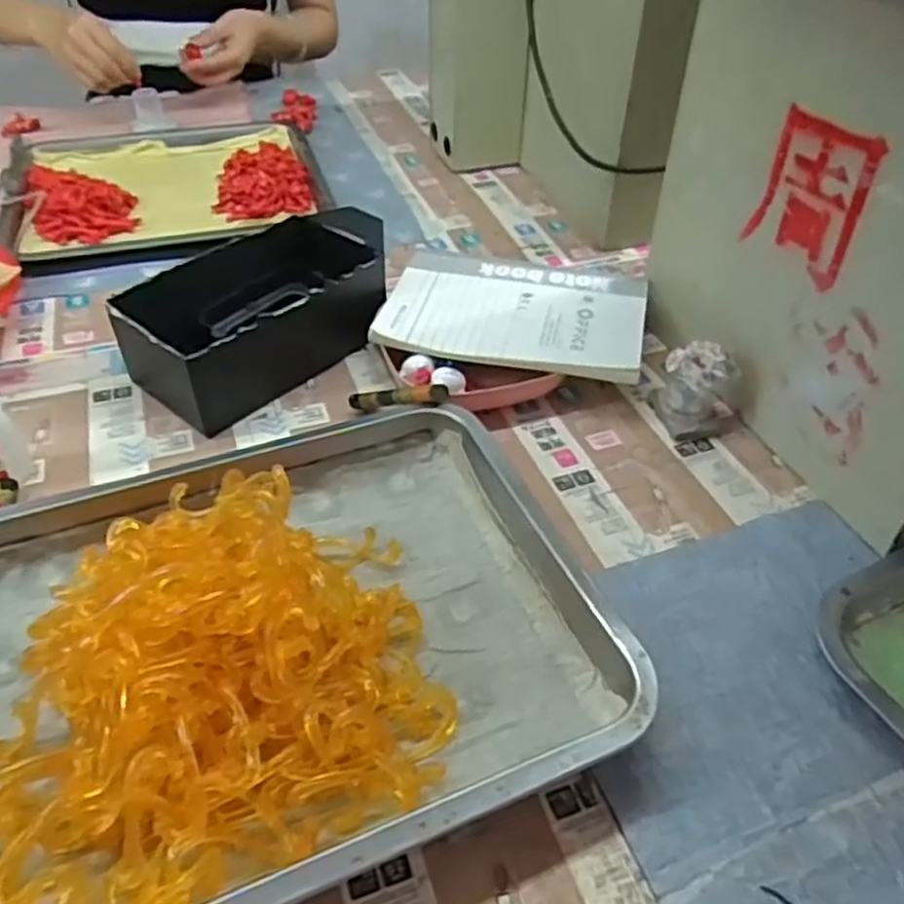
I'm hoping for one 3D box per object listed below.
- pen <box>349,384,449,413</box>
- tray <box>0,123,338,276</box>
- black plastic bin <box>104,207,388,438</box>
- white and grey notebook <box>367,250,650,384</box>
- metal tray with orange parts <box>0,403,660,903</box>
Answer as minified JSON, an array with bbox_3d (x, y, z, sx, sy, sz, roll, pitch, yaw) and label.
[{"bbox_3d":[-0.038,-0.037,0.518,0.076,0.018,0.016,-4,38,31],"label":"pen"},{"bbox_3d":[-0.299,-0.285,0.784,0.306,0.026,0.274,-14,46,-15],"label":"tray"},{"bbox_3d":[-0.136,-0.109,0.570,0.116,0.071,0.204,31,51,27],"label":"black plastic bin"},{"bbox_3d":[0.050,-0.113,0.586,0.198,0.010,0.135,10,48,9],"label":"white and grey notebook"},{"bbox_3d":[-0.101,0.080,0.370,0.343,0.073,0.264,-17,47,-17],"label":"metal tray with orange parts"}]

